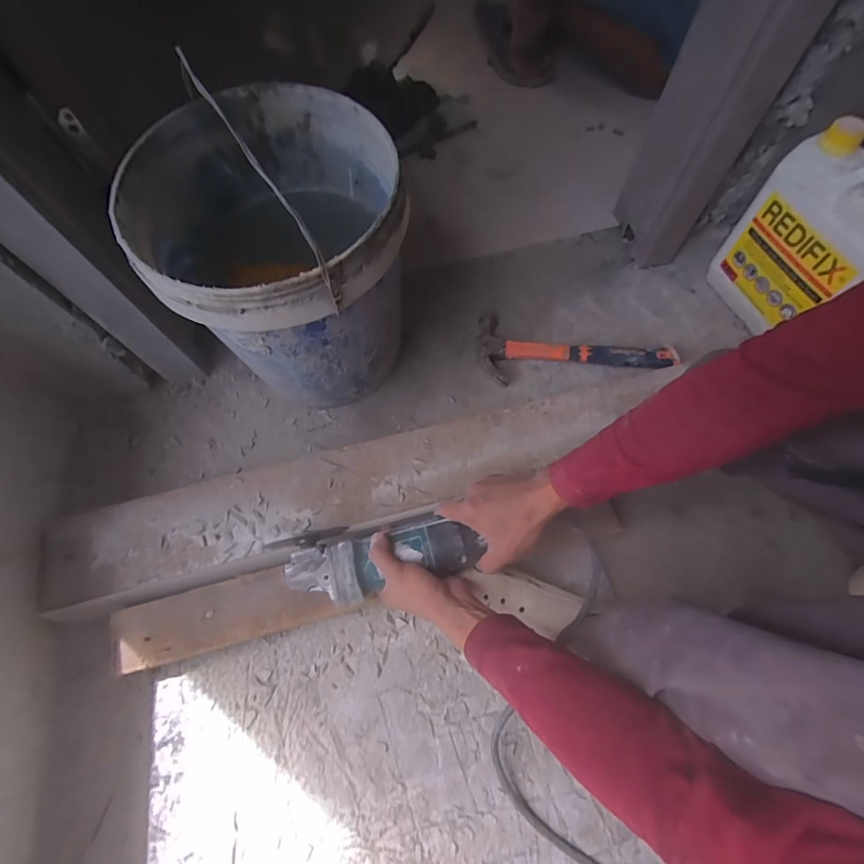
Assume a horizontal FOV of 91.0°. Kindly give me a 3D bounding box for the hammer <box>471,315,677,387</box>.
[{"bbox_3d":[0.241,-0.144,0.725,0.327,0.030,0.120,-1,65,1],"label":"hammer"}]

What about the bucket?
[{"bbox_3d":[-0.178,-0.210,0.579,0.287,0.304,0.300,-14,68,-4],"label":"bucket"}]

